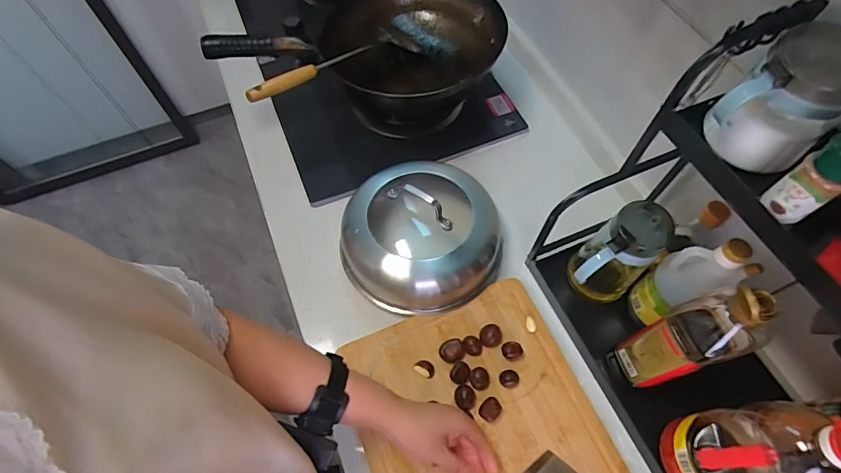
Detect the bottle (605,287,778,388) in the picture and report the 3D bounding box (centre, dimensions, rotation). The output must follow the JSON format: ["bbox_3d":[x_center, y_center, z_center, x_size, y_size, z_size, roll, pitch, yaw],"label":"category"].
[{"bbox_3d":[0.311,0.114,0.504,0.088,0.239,0.067,-17,64,-8],"label":"bottle"}]

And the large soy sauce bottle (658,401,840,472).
[{"bbox_3d":[0.349,0.229,0.457,0.092,0.256,0.101,-11,63,-5],"label":"large soy sauce bottle"}]

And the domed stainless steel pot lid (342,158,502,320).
[{"bbox_3d":[0.000,-0.007,0.678,0.229,0.106,0.236,0,63,1],"label":"domed stainless steel pot lid"}]

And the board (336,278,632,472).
[{"bbox_3d":[0.099,0.290,0.565,0.302,0.023,0.434,-21,65,-9],"label":"board"}]

